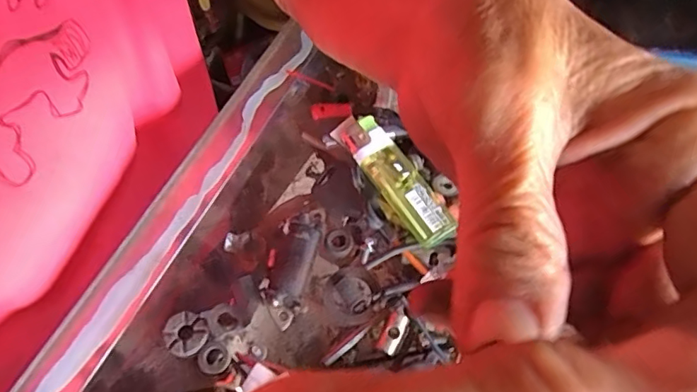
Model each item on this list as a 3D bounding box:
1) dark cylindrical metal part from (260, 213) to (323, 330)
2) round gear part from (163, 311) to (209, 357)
[{"bbox_3d":[-0.031,0.037,0.291,0.023,0.018,0.064,10,63,3],"label":"dark cylindrical metal part"},{"bbox_3d":[-0.083,0.072,0.277,0.022,0.013,0.021,1,63,-2],"label":"round gear part"}]

